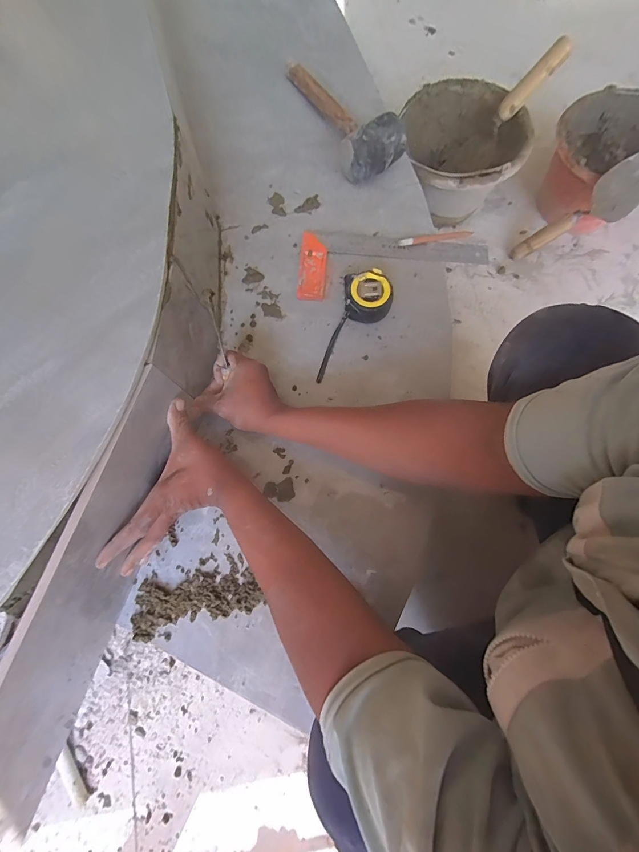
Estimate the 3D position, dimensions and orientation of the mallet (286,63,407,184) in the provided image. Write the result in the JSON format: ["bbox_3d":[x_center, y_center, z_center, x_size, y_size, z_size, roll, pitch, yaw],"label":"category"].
[{"bbox_3d":[0.036,-0.550,0.599,0.095,0.072,0.284,-27,78,-6],"label":"mallet"}]

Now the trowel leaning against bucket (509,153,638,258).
[{"bbox_3d":[0.518,-0.412,0.662,0.294,0.091,0.057,-27,73,40],"label":"trowel leaning against bucket"}]

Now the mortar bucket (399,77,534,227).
[{"bbox_3d":[0.298,-0.556,0.749,0.231,0.170,0.242,0,77,0],"label":"mortar bucket"}]

